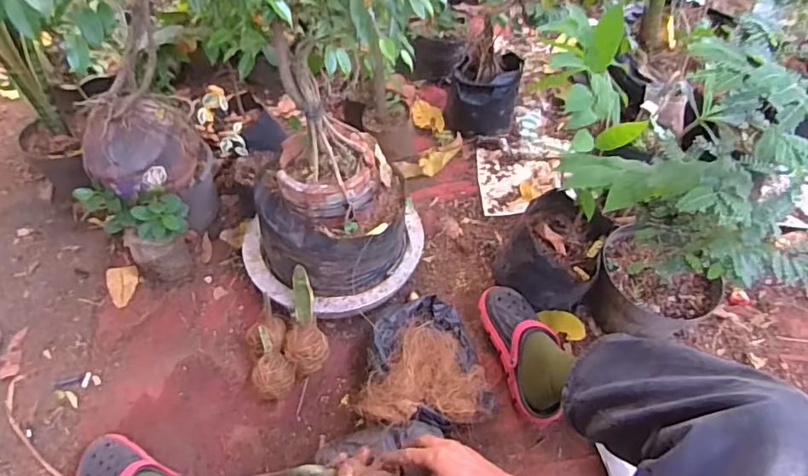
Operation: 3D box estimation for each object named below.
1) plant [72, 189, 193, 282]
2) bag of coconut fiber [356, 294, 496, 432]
[{"bbox_3d":[-0.546,-0.024,1.111,0.167,0.215,0.124,26,55,24],"label":"plant"},{"bbox_3d":[0.040,0.220,0.926,0.223,0.092,0.230,-4,49,1],"label":"bag of coconut fiber"}]

